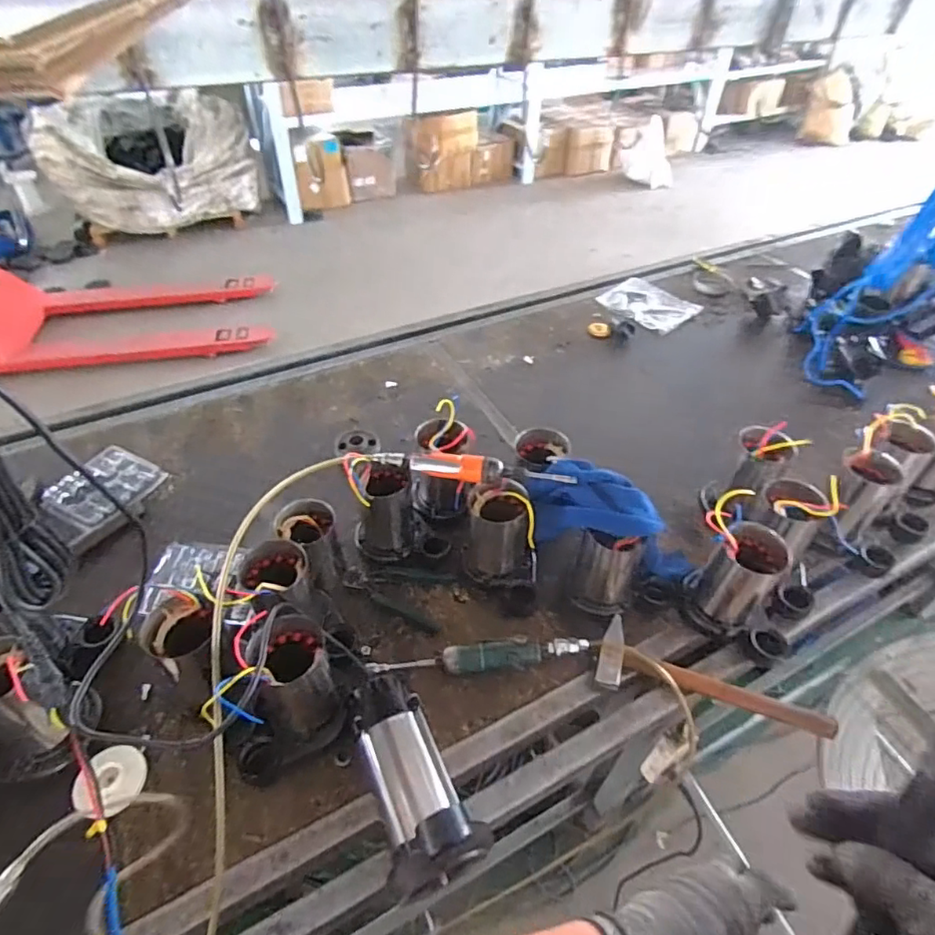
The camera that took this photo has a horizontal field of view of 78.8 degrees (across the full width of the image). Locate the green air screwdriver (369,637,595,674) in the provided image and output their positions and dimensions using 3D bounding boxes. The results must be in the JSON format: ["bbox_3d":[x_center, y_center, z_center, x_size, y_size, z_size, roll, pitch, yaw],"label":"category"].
[{"bbox_3d":[0.017,0.285,0.843,0.324,0.045,0.038,-3,46,-4],"label":"green air screwdriver"}]

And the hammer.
[{"bbox_3d":[0.355,0.311,0.829,0.323,0.037,0.105,11,47,10],"label":"hammer"}]

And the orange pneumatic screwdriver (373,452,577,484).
[{"bbox_3d":[0.003,0.004,0.875,0.319,0.035,0.039,9,46,7],"label":"orange pneumatic screwdriver"}]

